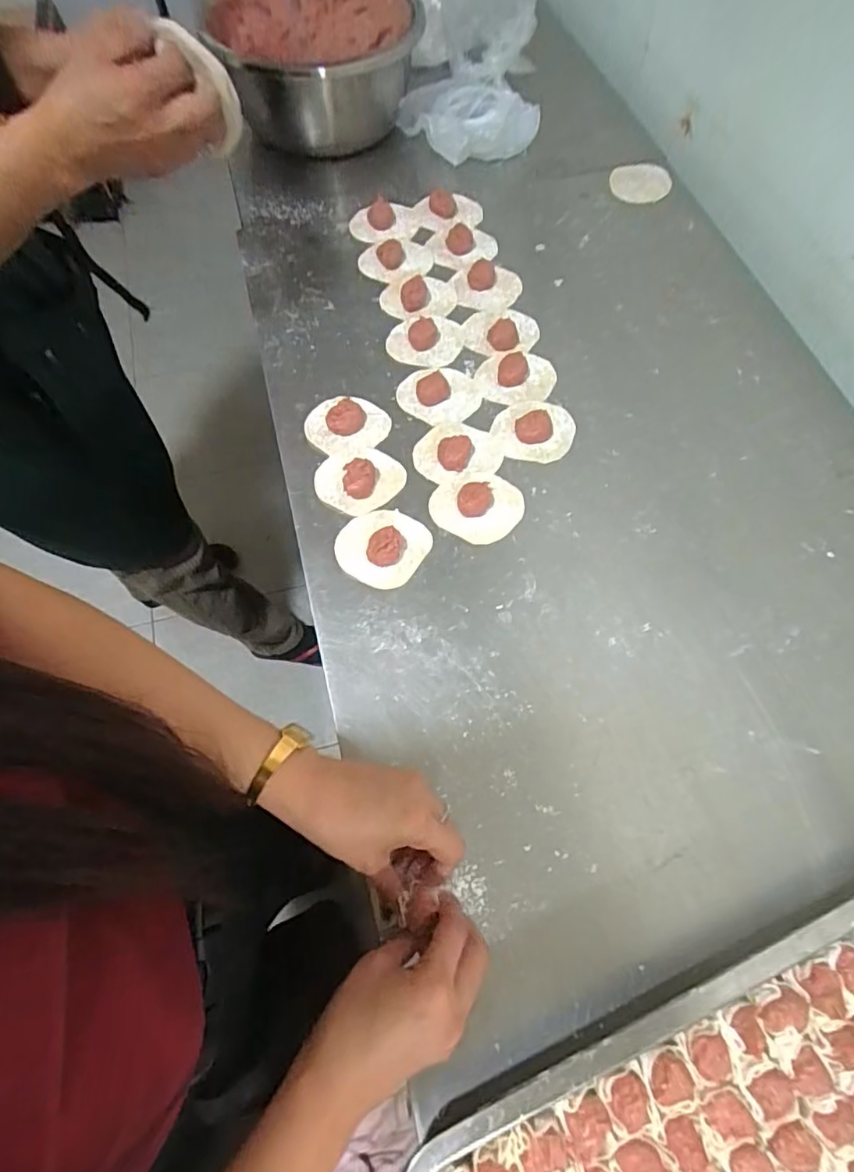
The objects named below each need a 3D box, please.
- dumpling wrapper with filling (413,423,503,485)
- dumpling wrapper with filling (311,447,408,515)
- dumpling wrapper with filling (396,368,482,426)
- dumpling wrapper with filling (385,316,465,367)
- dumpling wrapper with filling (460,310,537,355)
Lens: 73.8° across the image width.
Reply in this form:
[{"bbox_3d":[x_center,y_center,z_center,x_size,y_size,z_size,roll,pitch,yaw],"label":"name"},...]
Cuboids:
[{"bbox_3d":[0.030,-0.139,0.577,0.084,0.018,0.075,-20,68,-8],"label":"dumpling wrapper with filling"},{"bbox_3d":[-0.066,-0.109,0.561,0.086,0.022,0.069,-23,69,-9],"label":"dumpling wrapper with filling"},{"bbox_3d":[0.014,-0.207,0.613,0.086,0.012,0.075,-12,67,-4],"label":"dumpling wrapper with filling"},{"bbox_3d":[0.000,-0.279,0.644,0.087,0.014,0.068,-19,68,-7],"label":"dumpling wrapper with filling"},{"bbox_3d":[0.085,-0.294,0.648,0.085,0.016,0.067,-4,67,-1],"label":"dumpling wrapper with filling"}]

